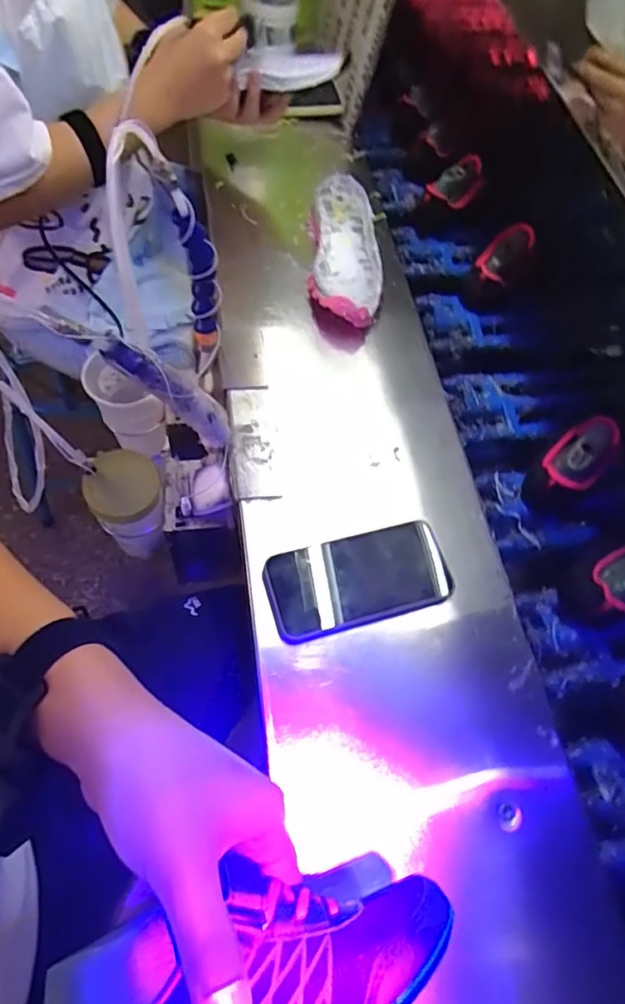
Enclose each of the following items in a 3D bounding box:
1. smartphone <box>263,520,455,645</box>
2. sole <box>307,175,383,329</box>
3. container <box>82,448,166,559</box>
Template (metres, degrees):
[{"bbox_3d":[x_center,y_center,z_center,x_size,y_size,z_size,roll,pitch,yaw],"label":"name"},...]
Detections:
[{"bbox_3d":[0.043,0.069,0.494,0.161,0.017,0.079,-14,70,-11],"label":"smartphone"},{"bbox_3d":[0.042,-0.318,0.691,0.086,0.039,0.251,3,61,-1],"label":"sole"},{"bbox_3d":[-0.190,0.008,0.600,0.066,0.138,0.066,3,61,-1],"label":"container"}]

